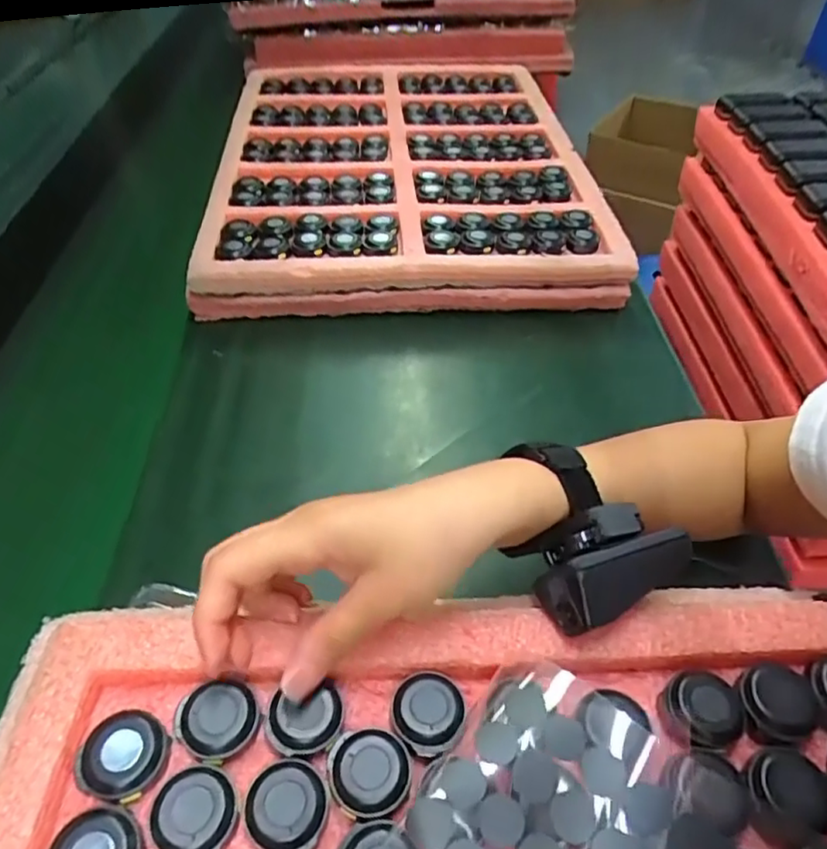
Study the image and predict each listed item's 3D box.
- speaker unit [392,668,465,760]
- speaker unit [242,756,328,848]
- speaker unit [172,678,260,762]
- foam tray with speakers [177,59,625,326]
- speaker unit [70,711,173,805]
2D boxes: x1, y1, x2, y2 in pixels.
[{"bbox_3d":[0.007,0.111,0.242,0.028,0.009,0.032,30,55,24],"label":"speaker unit"},{"bbox_3d":[-0.045,0.134,0.218,0.031,0.008,0.028,30,55,25],"label":"speaker unit"},{"bbox_3d":[-0.075,0.112,0.235,0.029,0.008,0.026,-28,54,-22],"label":"speaker unit"},{"bbox_3d":[-0.015,-0.298,0.686,0.366,0.061,0.512,-2,48,-1],"label":"foam tray with speakers"},{"bbox_3d":[-0.106,0.121,0.226,0.027,0.013,0.029,0,48,0],"label":"speaker unit"}]

